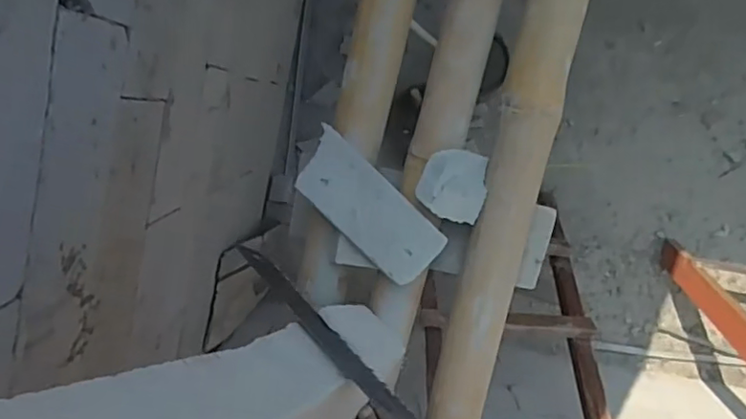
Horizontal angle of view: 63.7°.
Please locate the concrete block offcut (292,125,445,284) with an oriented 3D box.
[{"bbox_3d":[-0.004,0.000,0.653,0.175,0.027,0.075,44,97,-7],"label":"concrete block offcut"}]

